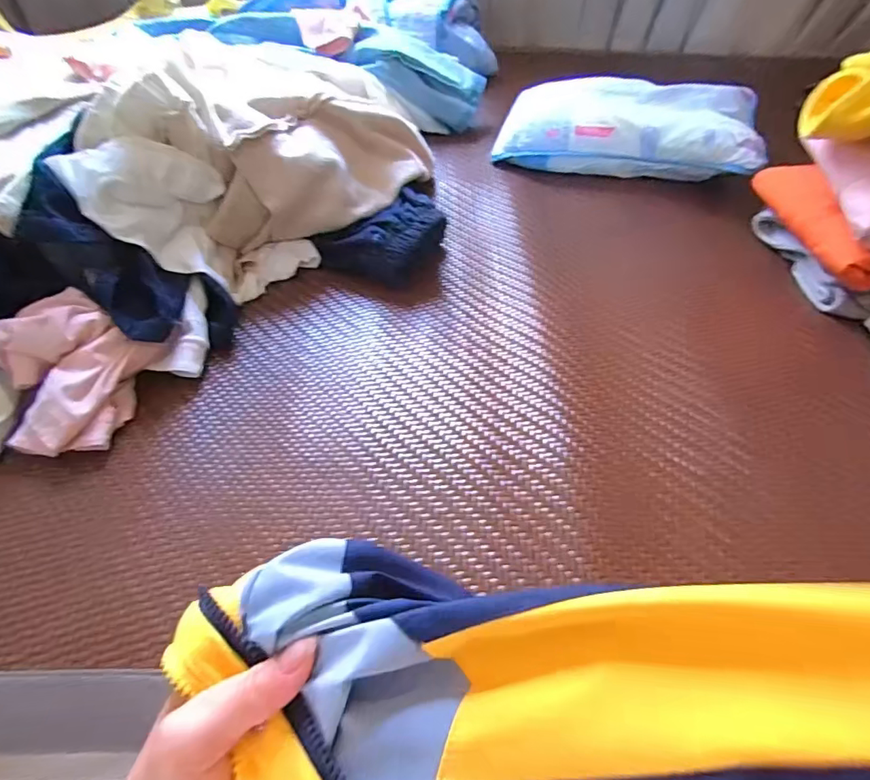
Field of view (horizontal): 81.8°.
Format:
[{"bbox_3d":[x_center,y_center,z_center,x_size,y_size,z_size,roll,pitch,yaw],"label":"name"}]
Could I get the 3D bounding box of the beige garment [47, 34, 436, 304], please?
[{"bbox_3d":[-0.189,-0.300,0.601,0.463,0.178,0.250,-35,59,-29],"label":"beige garment"}]

